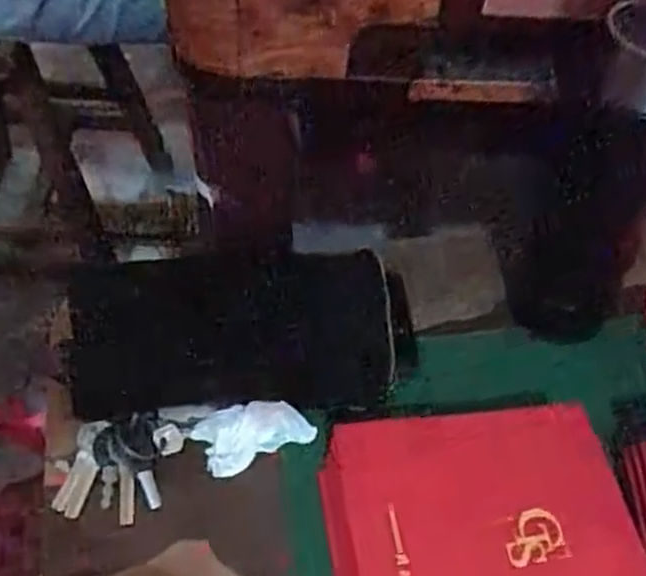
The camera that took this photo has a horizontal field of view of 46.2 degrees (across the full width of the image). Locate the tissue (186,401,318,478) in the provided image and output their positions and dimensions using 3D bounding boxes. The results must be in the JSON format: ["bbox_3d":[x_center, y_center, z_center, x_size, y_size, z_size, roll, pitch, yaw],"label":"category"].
[{"bbox_3d":[-0.042,0.084,0.441,0.065,0.019,0.034,-16,55,-17],"label":"tissue"}]

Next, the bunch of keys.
[{"bbox_3d":[-0.117,0.101,0.431,0.065,0.015,0.056,1,51,-4],"label":"bunch of keys"}]

